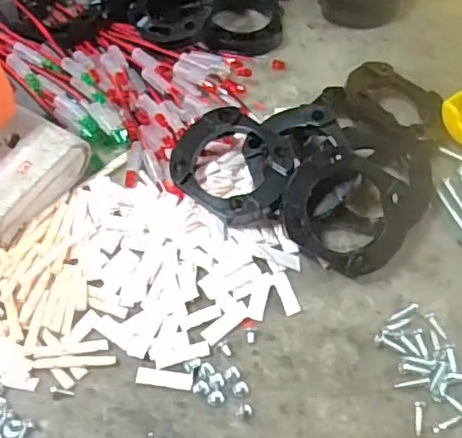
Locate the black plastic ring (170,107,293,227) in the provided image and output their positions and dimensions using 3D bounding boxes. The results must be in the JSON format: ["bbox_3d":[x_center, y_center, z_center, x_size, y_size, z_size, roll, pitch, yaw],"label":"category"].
[{"bbox_3d":[0.001,-0.026,0.290,0.056,0.012,0.050,31,82,5],"label":"black plastic ring"}]

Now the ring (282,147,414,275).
[{"bbox_3d":[0.053,-0.004,0.274,0.057,0.010,0.051,31,88,-3],"label":"ring"}]

